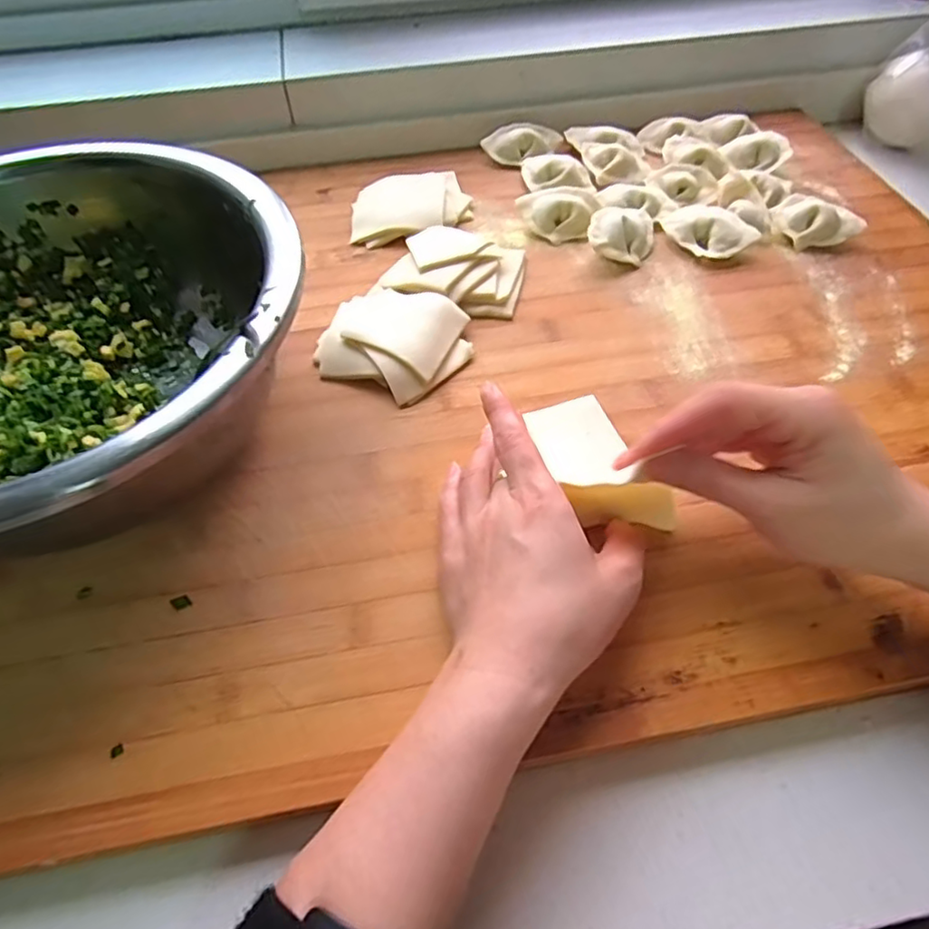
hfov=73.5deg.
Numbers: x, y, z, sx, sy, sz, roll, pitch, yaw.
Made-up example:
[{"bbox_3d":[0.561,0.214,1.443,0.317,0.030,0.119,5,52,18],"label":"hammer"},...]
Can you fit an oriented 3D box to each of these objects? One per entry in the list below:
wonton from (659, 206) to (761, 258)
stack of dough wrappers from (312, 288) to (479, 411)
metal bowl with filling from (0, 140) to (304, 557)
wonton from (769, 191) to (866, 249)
[{"bbox_3d":[0.173,-0.167,0.443,0.061,0.018,0.037,39,65,24],"label":"wonton"},{"bbox_3d":[-0.043,-0.079,0.385,0.087,0.020,0.077,22,59,15],"label":"stack of dough wrappers"},{"bbox_3d":[-0.215,-0.063,0.333,0.251,0.092,0.237,-1,56,1],"label":"metal bowl with filling"},{"bbox_3d":[0.251,-0.174,0.446,0.058,0.024,0.040,34,63,22],"label":"wonton"}]

